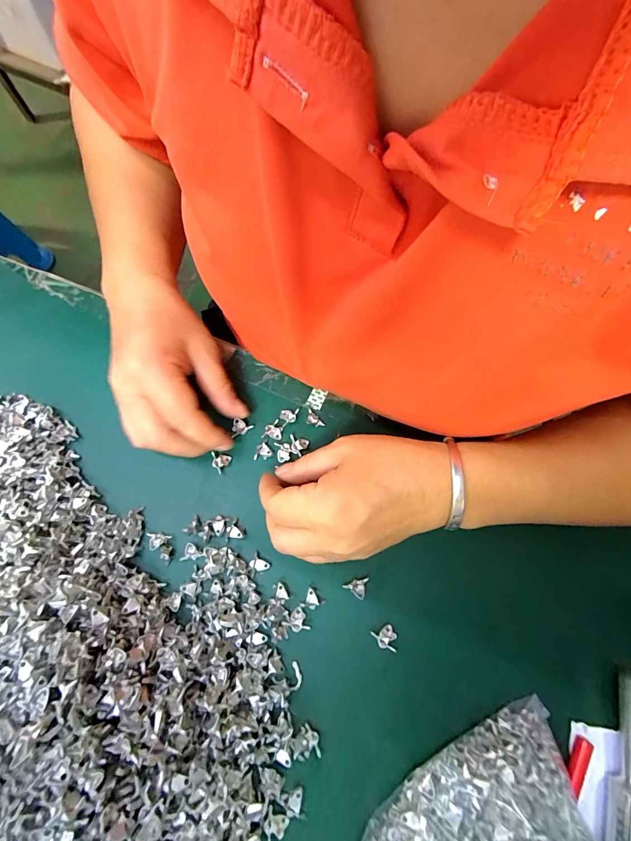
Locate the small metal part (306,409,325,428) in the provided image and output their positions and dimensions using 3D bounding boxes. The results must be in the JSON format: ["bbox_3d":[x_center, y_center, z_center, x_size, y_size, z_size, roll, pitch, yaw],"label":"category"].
[{"bbox_3d":[-0.001,0.000,0.283,0.017,0.007,0.010,37,75,10],"label":"small metal part"}]

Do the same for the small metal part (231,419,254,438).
[{"bbox_3d":[-0.058,0.007,0.279,0.014,0.008,0.012,10,72,2],"label":"small metal part"}]

